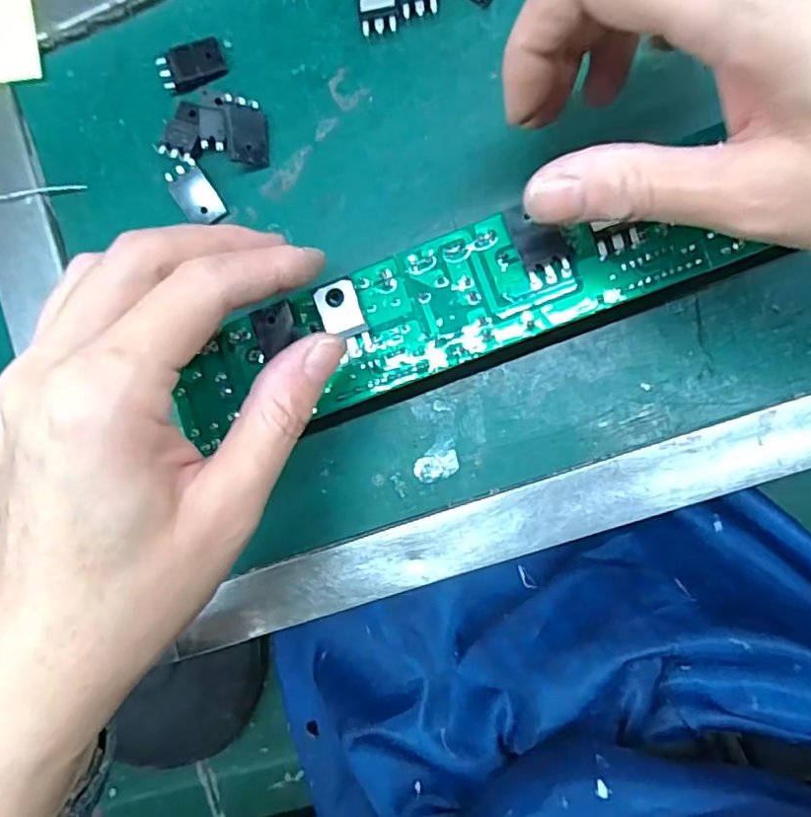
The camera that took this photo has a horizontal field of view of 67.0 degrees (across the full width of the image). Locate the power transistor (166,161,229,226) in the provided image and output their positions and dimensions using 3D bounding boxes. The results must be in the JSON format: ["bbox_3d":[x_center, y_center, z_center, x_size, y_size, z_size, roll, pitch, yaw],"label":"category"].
[{"bbox_3d":[-0.086,-0.087,0.250,0.016,0.004,0.027,-35,84,7],"label":"power transistor"}]

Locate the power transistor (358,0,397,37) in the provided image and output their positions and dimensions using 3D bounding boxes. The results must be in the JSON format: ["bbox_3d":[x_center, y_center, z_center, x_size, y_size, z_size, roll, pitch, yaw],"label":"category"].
[{"bbox_3d":[-0.011,-0.160,0.243,0.015,0.005,0.025,-5,88,9],"label":"power transistor"}]

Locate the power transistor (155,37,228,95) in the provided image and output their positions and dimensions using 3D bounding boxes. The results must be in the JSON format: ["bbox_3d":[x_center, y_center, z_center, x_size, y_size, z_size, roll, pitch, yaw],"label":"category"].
[{"bbox_3d":[-0.088,-0.141,0.253,0.026,0.006,0.017,-18,86,8],"label":"power transistor"}]

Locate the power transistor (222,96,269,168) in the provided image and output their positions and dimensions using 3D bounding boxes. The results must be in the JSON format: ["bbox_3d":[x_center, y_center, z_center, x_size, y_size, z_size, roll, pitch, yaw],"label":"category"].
[{"bbox_3d":[-0.064,-0.112,0.249,0.016,0.004,0.028,-8,91,-14],"label":"power transistor"}]

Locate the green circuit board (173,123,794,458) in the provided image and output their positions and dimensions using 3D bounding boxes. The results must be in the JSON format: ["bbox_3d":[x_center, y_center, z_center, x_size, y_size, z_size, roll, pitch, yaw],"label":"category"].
[{"bbox_3d":[0.013,-0.034,0.211,0.196,0.009,0.051,-15,86,8],"label":"green circuit board"}]

